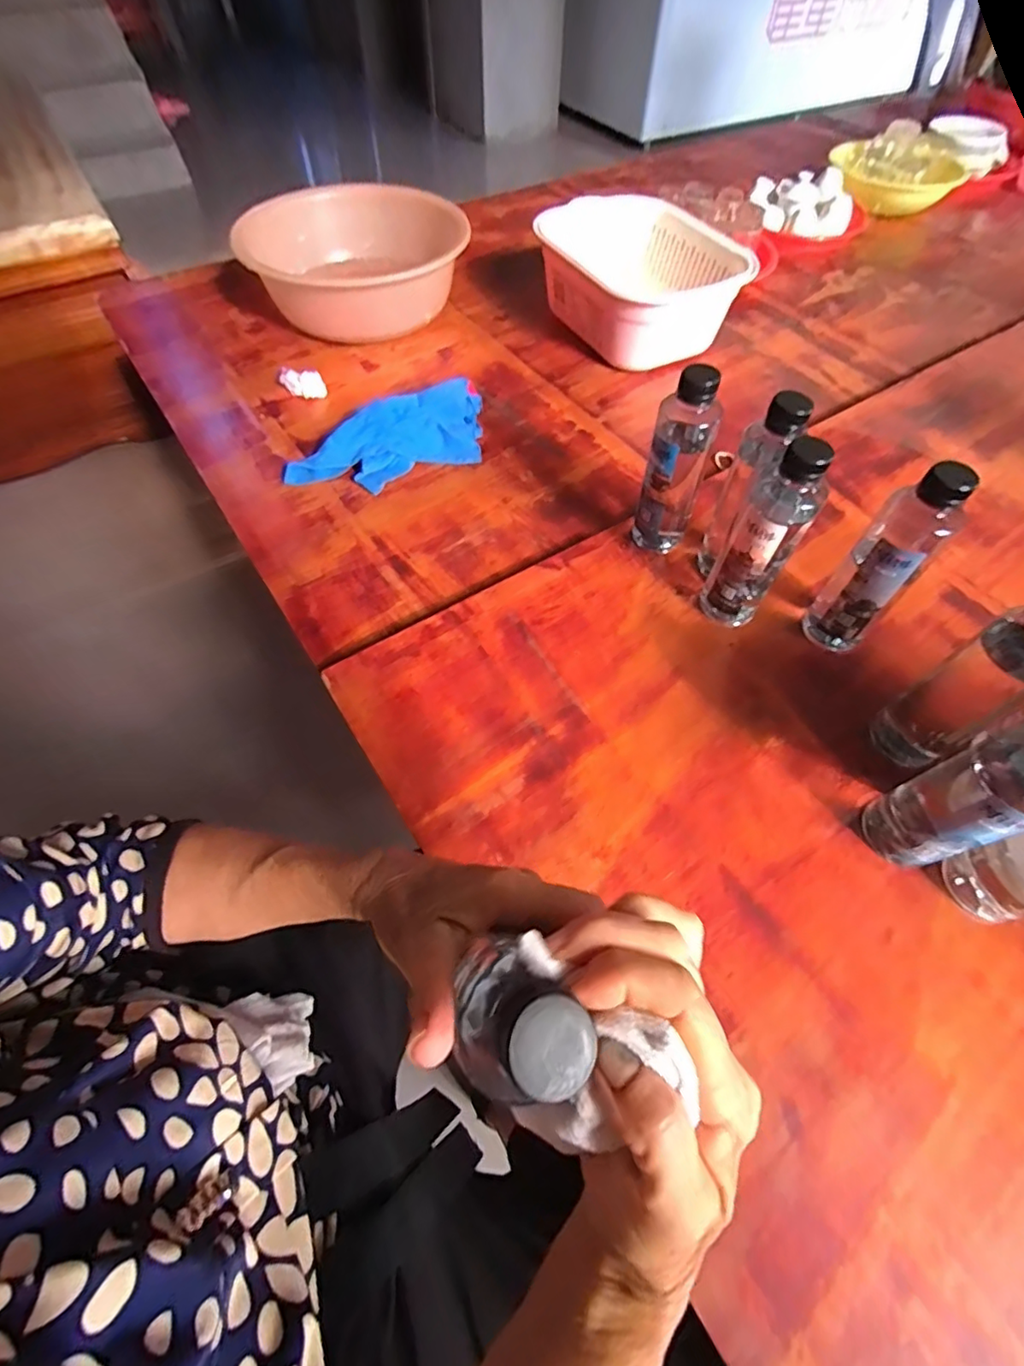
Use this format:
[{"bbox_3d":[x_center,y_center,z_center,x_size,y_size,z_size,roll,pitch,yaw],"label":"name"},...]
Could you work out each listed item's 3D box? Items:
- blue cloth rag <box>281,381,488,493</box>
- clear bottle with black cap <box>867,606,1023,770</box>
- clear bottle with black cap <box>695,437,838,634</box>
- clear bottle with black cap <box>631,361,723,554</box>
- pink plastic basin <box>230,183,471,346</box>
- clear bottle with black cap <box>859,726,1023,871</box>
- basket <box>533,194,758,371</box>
[{"bbox_3d":[-0.127,-0.297,0.678,0.135,0.036,0.277,40,66,21],"label":"blue cloth rag"},{"bbox_3d":[0.328,0.004,0.395,0.045,0.176,0.052,-25,62,-15],"label":"clear bottle with black cap"},{"bbox_3d":[0.211,-0.119,0.470,0.055,0.177,0.049,32,63,18],"label":"clear bottle with black cap"},{"bbox_3d":[0.152,-0.196,0.528,0.050,0.195,0.043,19,60,11],"label":"clear bottle with black cap"},{"bbox_3d":[-0.228,-0.627,0.844,0.299,0.110,0.299,0,58,0],"label":"pink plastic basin"},{"bbox_3d":[0.292,0.073,0.350,0.044,0.183,0.055,-20,60,-13],"label":"clear bottle with black cap"},{"bbox_3d":[0.187,-0.574,0.805,0.221,0.119,0.279,-23,61,-14],"label":"basket"}]

